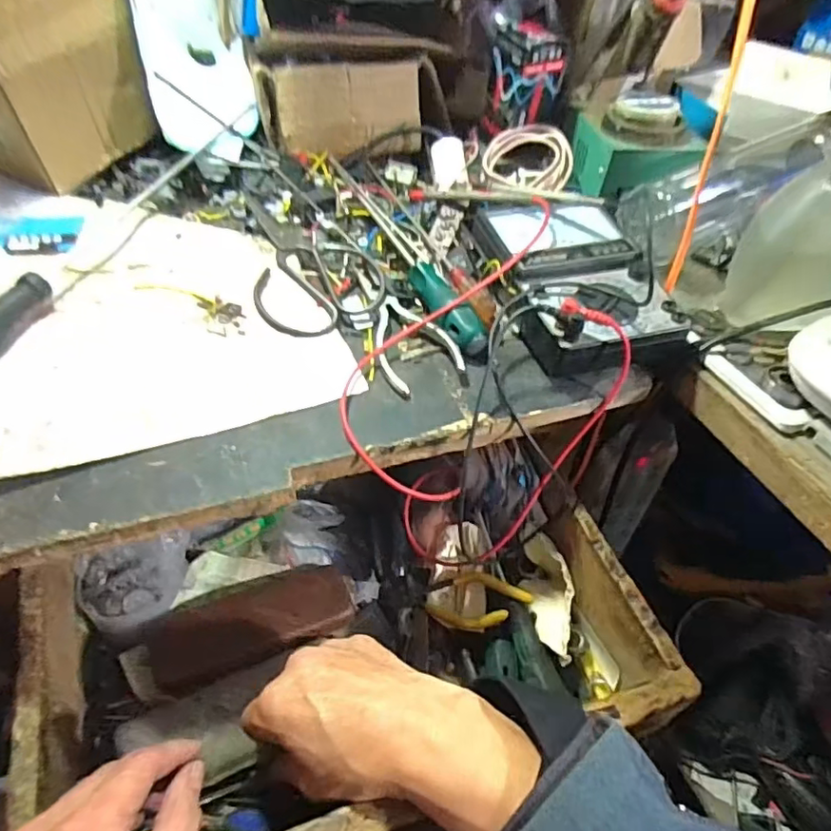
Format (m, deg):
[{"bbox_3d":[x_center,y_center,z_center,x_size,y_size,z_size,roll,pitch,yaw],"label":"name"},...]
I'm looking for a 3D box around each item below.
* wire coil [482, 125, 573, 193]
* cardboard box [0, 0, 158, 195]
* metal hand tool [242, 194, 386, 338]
[{"bbox_3d":[0.111,-0.250,0.579,0.083,0.023,0.074,13,73,11],"label":"wire coil"},{"bbox_3d":[-0.336,-0.306,0.534,0.100,0.151,0.150,29,50,20],"label":"cardboard box"},{"bbox_3d":[-0.093,-0.136,0.507,0.098,0.020,0.186,-12,49,-17],"label":"metal hand tool"}]

